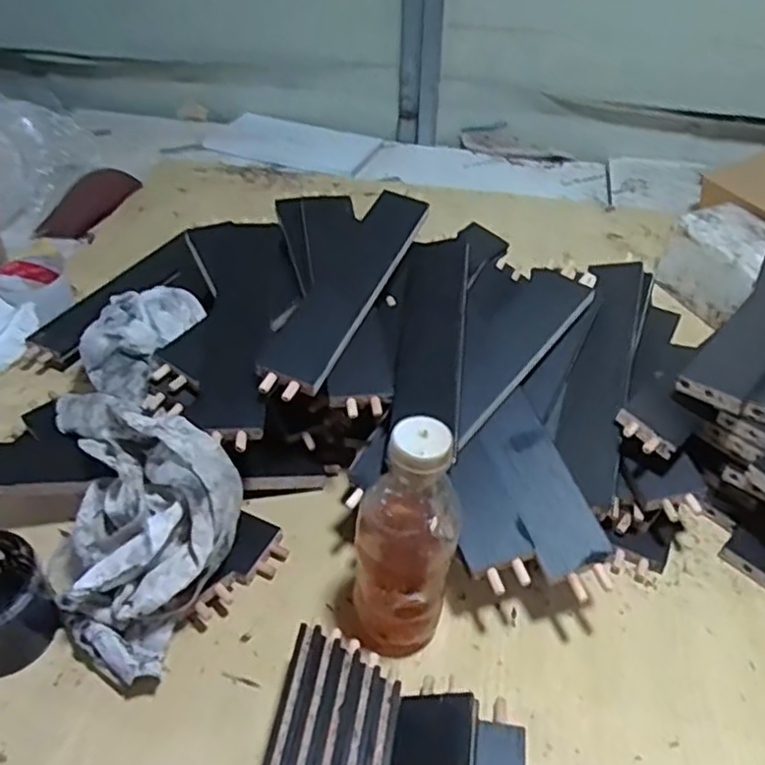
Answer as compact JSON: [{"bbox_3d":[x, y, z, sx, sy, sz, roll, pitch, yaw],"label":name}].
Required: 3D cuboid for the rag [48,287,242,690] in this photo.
[{"bbox_3d":[-0.221,0.046,0.636,0.151,0.105,0.416,-12,43,-13],"label":"rag"}]

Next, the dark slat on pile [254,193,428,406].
[{"bbox_3d":[-0.032,-0.097,0.678,0.062,0.015,0.306,16,48,16],"label":"dark slat on pile"}]

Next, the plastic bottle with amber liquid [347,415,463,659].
[{"bbox_3d":[0.014,0.116,0.503,0.074,0.200,0.063,2,42,2],"label":"plastic bottle with amber liquid"}]

